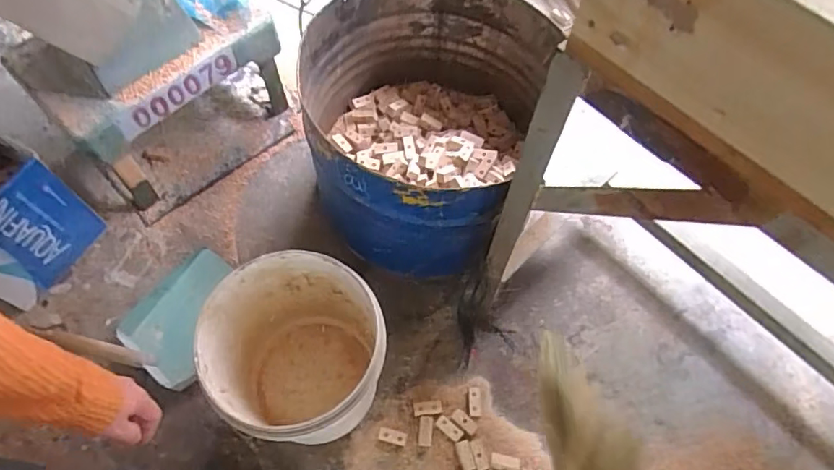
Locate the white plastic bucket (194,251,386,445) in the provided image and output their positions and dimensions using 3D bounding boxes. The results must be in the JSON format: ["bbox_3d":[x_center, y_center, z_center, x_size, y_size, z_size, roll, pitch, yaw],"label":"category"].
[{"bbox_3d":[-0.215,0.246,1.078,0.303,0.368,0.303,1,63,-1],"label":"white plastic bucket"}]

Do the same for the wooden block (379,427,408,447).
[{"bbox_3d":[-0.053,0.436,1.180,0.061,0.005,0.028,13,65,7],"label":"wooden block"}]

